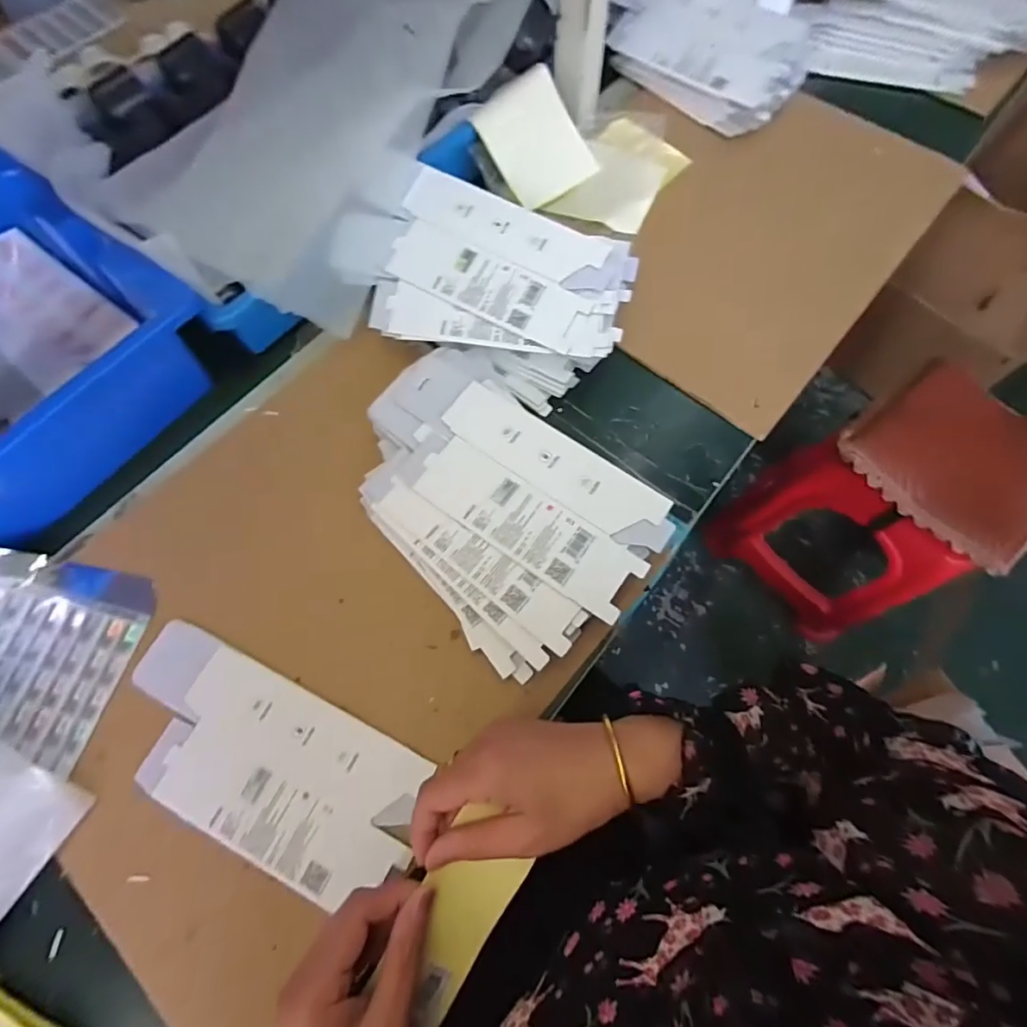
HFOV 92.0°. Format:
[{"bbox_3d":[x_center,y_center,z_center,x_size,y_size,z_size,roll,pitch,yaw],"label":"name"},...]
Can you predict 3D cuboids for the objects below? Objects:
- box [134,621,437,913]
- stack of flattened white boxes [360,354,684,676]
[{"bbox_3d":[-0.204,0.196,0.399,0.263,0.006,0.119,24,72,9],"label":"box"},{"bbox_3d":[-0.024,-0.012,0.452,0.281,0.052,0.187,43,76,15],"label":"stack of flattened white boxes"}]

